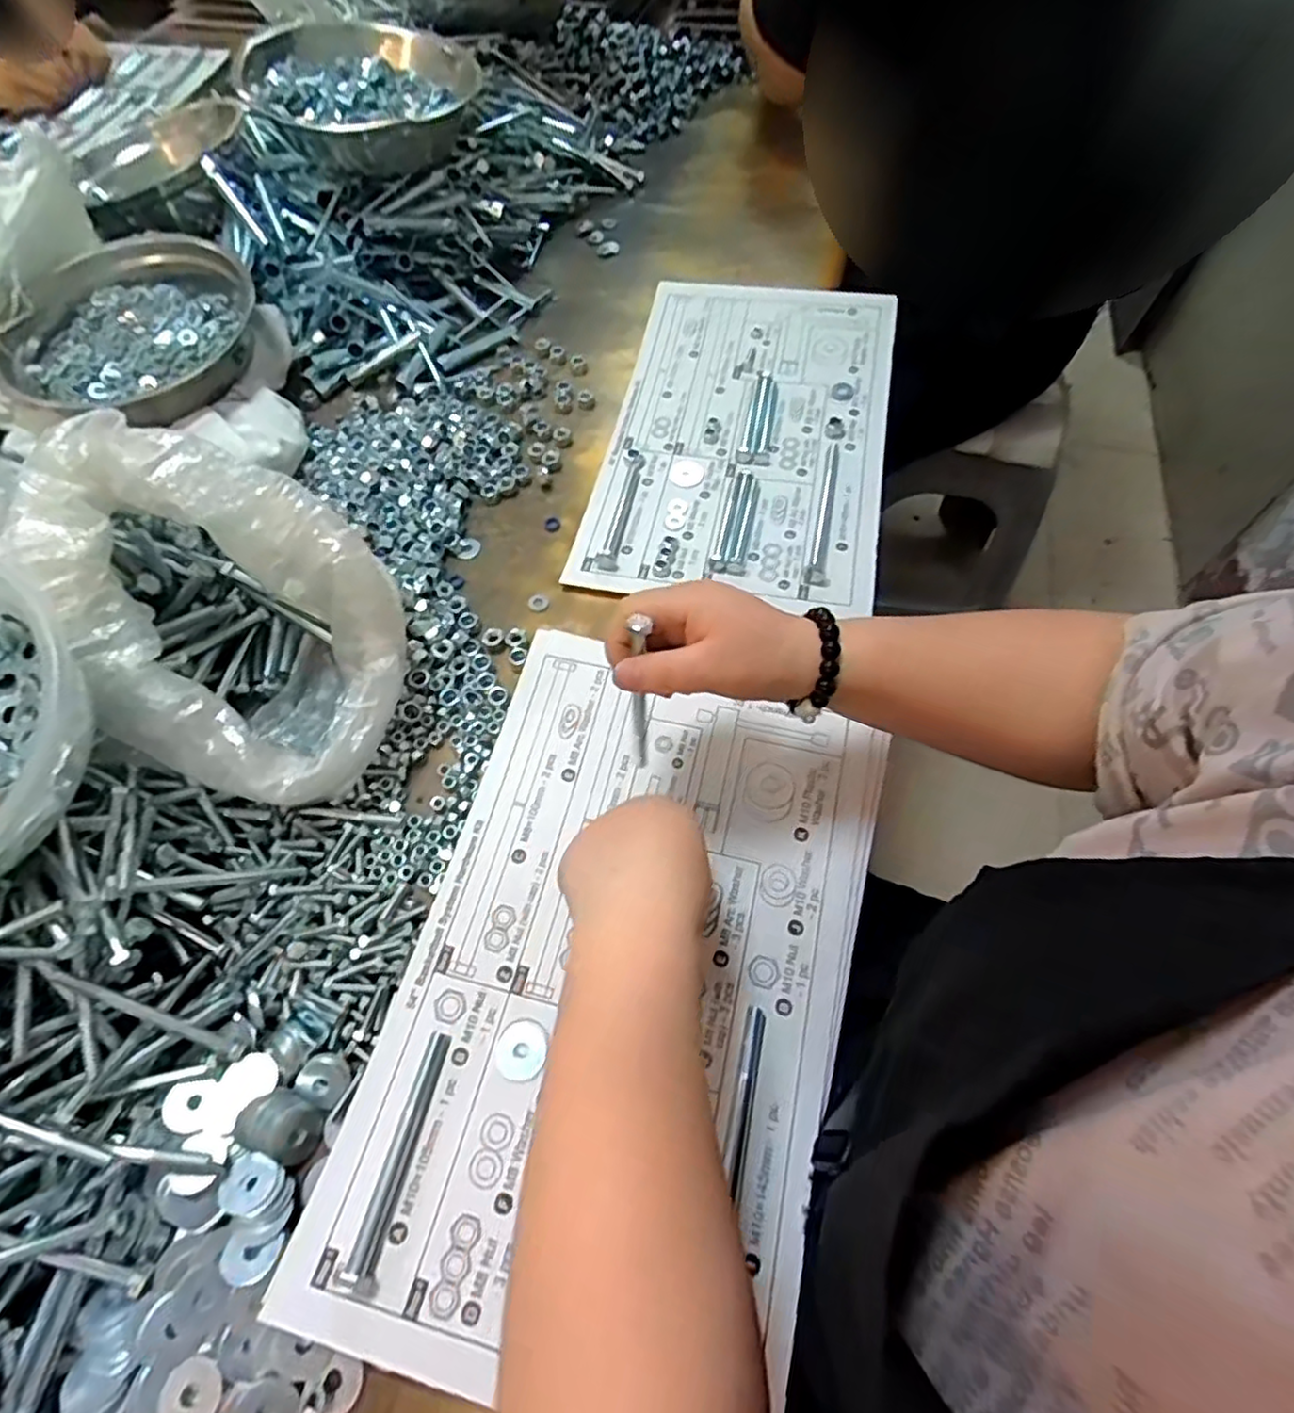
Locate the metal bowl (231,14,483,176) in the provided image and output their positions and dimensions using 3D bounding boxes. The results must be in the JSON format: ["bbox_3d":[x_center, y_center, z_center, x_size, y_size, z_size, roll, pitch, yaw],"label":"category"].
[{"bbox_3d":[-0.286,-0.620,0.687,0.211,0.065,0.211,-1,61,2],"label":"metal bowl"}]

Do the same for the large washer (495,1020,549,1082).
[{"bbox_3d":[-0.068,0.186,0.371,0.027,0.004,0.029,-1,61,2],"label":"large washer"}]

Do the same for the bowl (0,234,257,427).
[{"bbox_3d":[-0.458,-0.336,0.607,0.215,0.057,0.185,-40,69,-19],"label":"bowl"}]

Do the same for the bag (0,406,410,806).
[{"bbox_3d":[-0.257,-0.048,0.419,0.200,0.164,0.163,19,64,10],"label":"bag"}]

